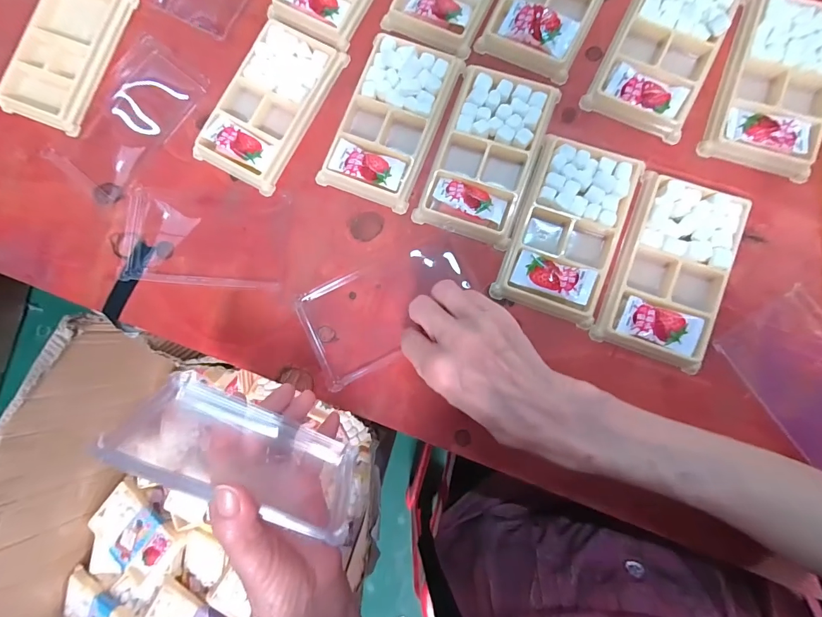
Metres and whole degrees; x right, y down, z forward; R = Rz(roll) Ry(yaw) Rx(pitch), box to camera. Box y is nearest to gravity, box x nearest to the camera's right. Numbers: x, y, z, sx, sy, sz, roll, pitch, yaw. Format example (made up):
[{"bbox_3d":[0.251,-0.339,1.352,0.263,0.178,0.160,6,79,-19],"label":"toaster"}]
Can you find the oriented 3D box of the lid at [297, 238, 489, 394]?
[{"bbox_3d":[-0.016,-0.003,0.301,0.139,0.011,0.076,-26,84,3],"label":"lid"}]

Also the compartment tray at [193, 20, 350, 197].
[{"bbox_3d":[-0.120,-0.172,0.319,0.078,0.013,0.131,25,88,7],"label":"compartment tray"}]

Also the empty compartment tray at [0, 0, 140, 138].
[{"bbox_3d":[-0.306,-0.230,0.339,0.077,0.018,0.135,21,88,7],"label":"empty compartment tray"}]

